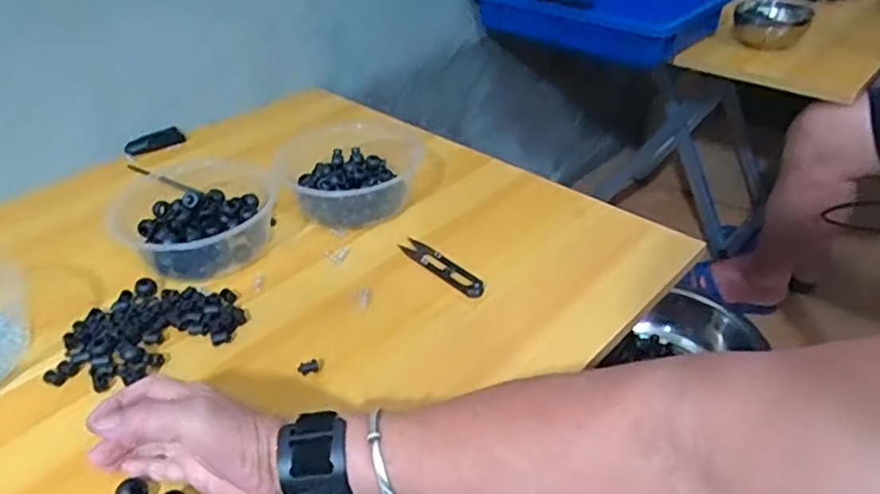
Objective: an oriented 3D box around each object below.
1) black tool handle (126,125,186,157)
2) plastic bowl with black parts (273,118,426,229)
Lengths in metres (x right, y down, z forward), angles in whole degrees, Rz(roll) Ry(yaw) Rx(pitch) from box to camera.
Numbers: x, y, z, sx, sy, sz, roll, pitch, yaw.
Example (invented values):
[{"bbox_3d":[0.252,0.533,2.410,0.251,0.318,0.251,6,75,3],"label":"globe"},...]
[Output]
[{"bbox_3d":[-0.331,-0.121,0.723,0.068,0.020,0.018,-27,42,-31],"label":"black tool handle"},{"bbox_3d":[-0.091,-0.072,0.610,0.143,0.060,0.115,-2,35,-1],"label":"plastic bowl with black parts"}]

